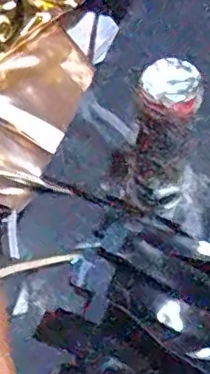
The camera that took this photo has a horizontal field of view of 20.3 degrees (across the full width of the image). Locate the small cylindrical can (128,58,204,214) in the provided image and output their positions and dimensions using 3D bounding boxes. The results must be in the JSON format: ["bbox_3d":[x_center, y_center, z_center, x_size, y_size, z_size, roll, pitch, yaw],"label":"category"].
[{"bbox_3d":[0.049,-0.036,0.506,0.058,0.148,0.061,1,59,5],"label":"small cylindrical can"}]

